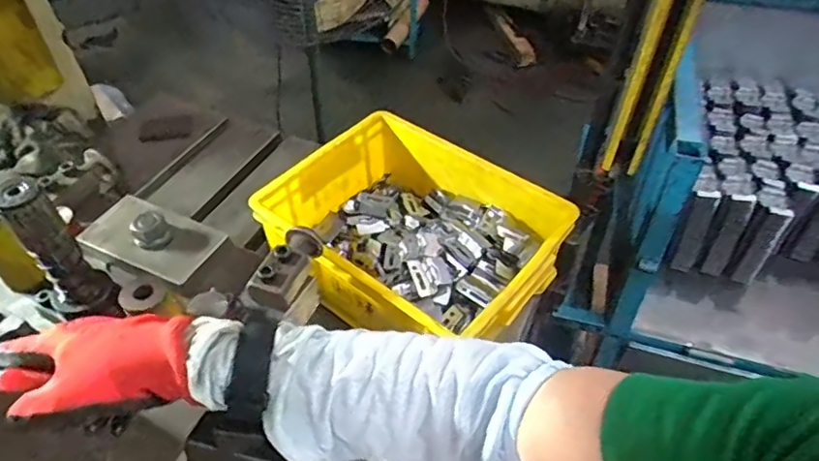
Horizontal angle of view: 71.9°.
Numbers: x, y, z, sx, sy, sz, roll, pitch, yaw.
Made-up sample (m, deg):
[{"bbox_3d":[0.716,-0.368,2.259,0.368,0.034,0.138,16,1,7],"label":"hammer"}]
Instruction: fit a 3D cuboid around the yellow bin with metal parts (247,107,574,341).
[{"bbox_3d":[0.004,0.007,0.747,0.349,0.117,0.266,29,53,25],"label":"yellow bin with metal parts"}]

